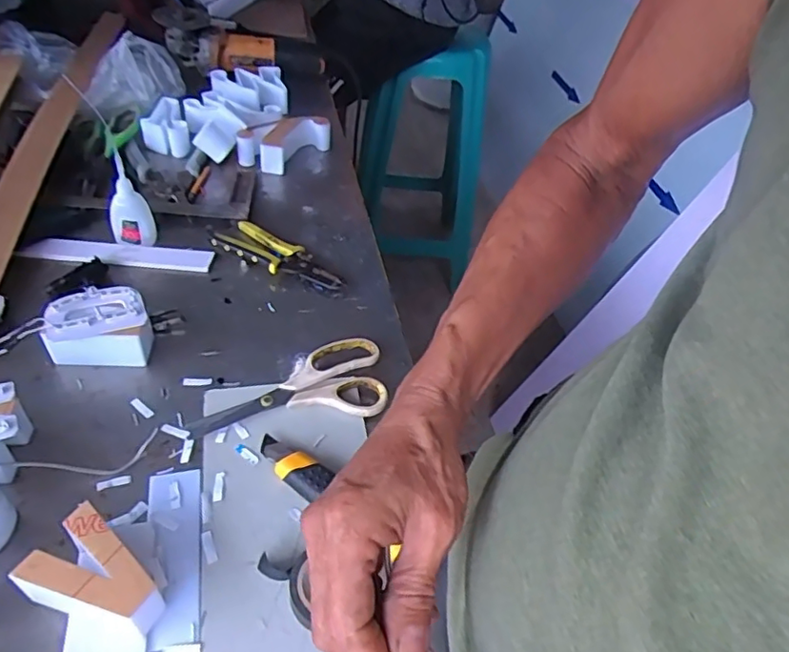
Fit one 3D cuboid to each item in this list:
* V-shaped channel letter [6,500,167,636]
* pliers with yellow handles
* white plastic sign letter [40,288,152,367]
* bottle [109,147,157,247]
[{"bbox_3d":[-0.198,0.174,0.387,0.084,0.047,0.056,30,49,20],"label":"V-shaped channel letter"},{"bbox_3d":[-0.126,-0.080,0.672,0.158,0.024,0.055,23,47,15],"label":"pliers with yellow handles"},{"bbox_3d":[-0.271,0.002,0.550,0.088,0.051,0.057,1,46,-7],"label":"white plastic sign letter"},{"bbox_3d":[-0.294,-0.136,0.645,0.044,0.097,0.039,-16,50,-22],"label":"bottle"}]

